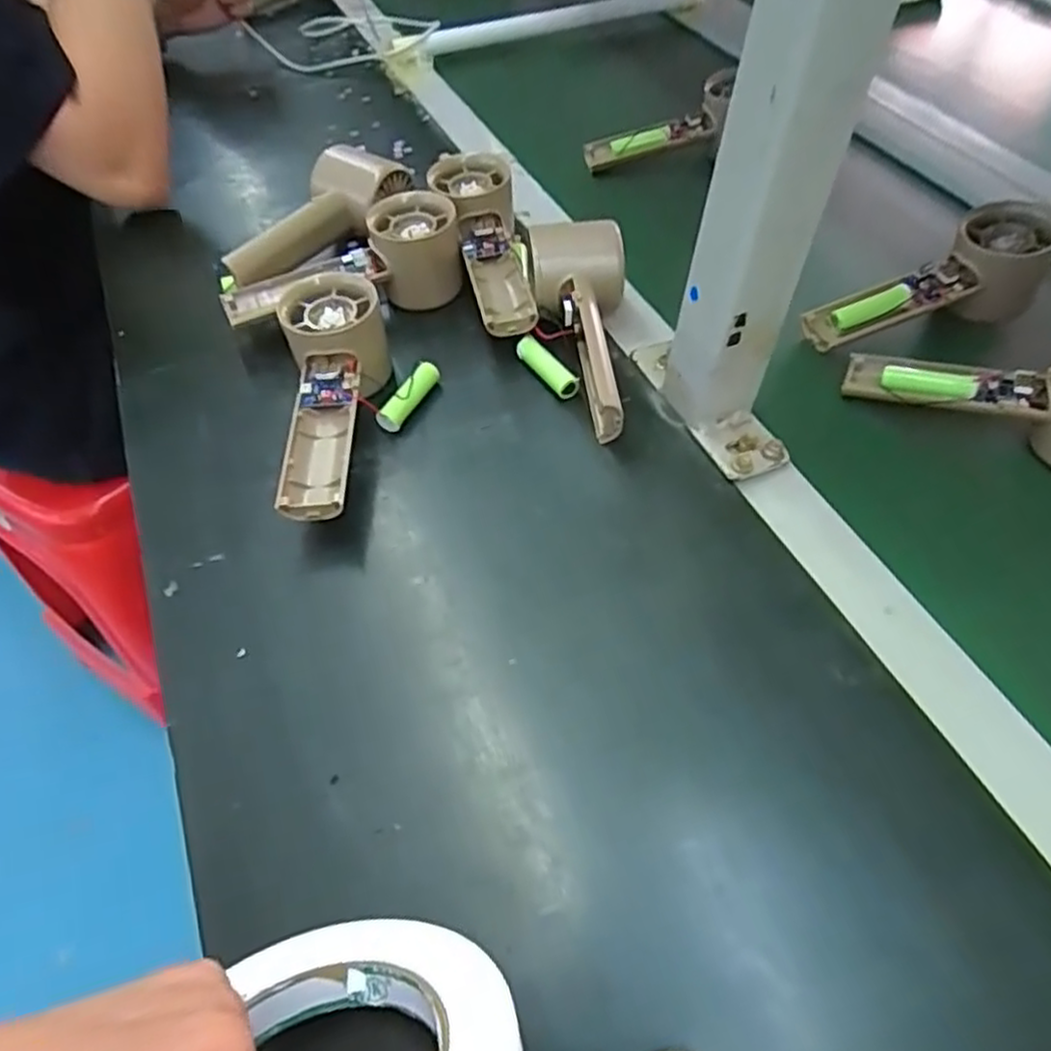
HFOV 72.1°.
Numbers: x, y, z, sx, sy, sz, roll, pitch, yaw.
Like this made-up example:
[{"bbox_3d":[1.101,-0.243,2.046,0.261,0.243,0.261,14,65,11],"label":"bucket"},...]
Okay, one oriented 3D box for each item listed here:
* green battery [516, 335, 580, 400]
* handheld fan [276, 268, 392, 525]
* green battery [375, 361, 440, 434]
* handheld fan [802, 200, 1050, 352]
[{"bbox_3d":[0.013,-0.096,0.441,0.014,0.016,0.049,-28,57,-16],"label":"green battery"},{"bbox_3d":[-0.107,-0.071,0.408,0.052,0.056,0.157,-8,54,-2],"label":"handheld fan"},{"bbox_3d":[-0.069,-0.076,0.433,0.016,0.019,0.050,20,57,17],"label":"green battery"},{"bbox_3d":[0.256,-0.151,0.465,0.156,0.051,0.048,-21,54,4],"label":"handheld fan"}]

